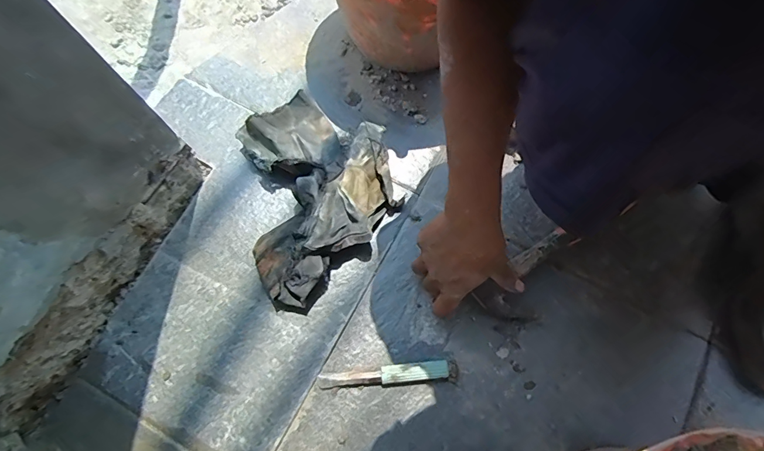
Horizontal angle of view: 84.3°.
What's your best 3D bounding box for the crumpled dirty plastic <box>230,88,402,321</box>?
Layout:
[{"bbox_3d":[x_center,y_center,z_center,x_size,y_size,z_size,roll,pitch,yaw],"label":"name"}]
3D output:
[{"bbox_3d":[-0.082,-0.051,0.542,0.185,0.061,0.292,-13,73,-5],"label":"crumpled dirty plastic"}]

